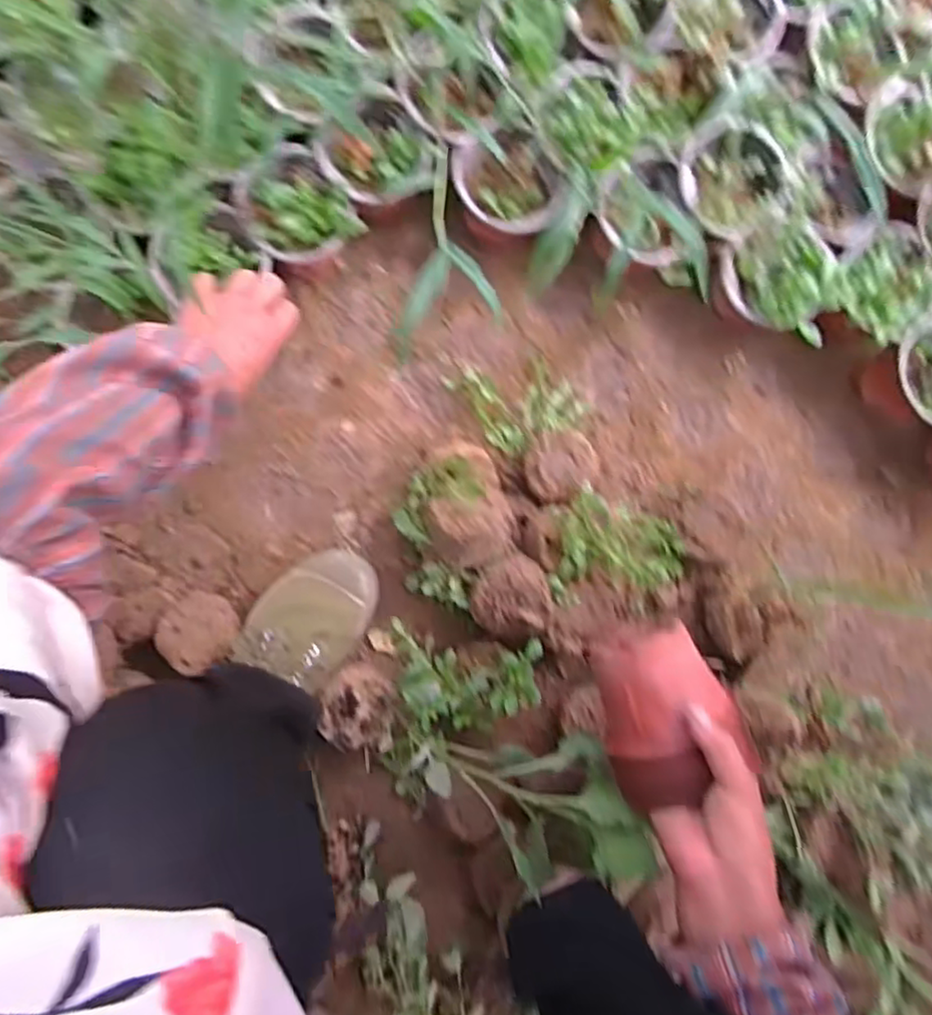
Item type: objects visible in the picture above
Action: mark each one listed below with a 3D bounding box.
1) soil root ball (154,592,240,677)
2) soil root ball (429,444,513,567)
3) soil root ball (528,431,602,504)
[{"bbox_3d":[-0.242,0.113,0.592,0.065,0.047,0.067,0,89,-3],"label":"soil root ball"},{"bbox_3d":[0.005,-0.003,0.592,0.076,0.082,0.106,1,89,-3],"label":"soil root ball"},{"bbox_3d":[0.092,-0.038,0.618,0.069,0.045,0.066,0,89,-3],"label":"soil root ball"}]

